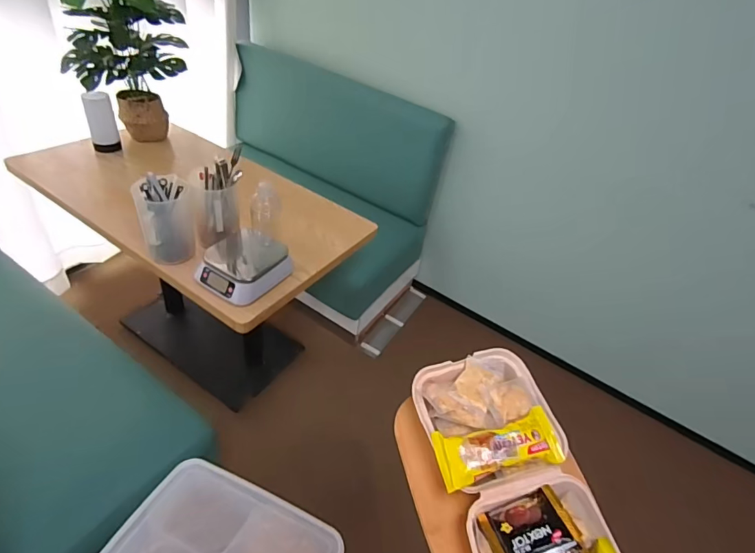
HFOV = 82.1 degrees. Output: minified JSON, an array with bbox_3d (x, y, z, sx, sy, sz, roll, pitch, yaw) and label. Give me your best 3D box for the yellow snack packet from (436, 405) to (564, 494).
[{"bbox_3d":[0.132,0.182,0.464,0.137,0.030,0.055,-13,44,-6],"label":"yellow snack packet"}]

